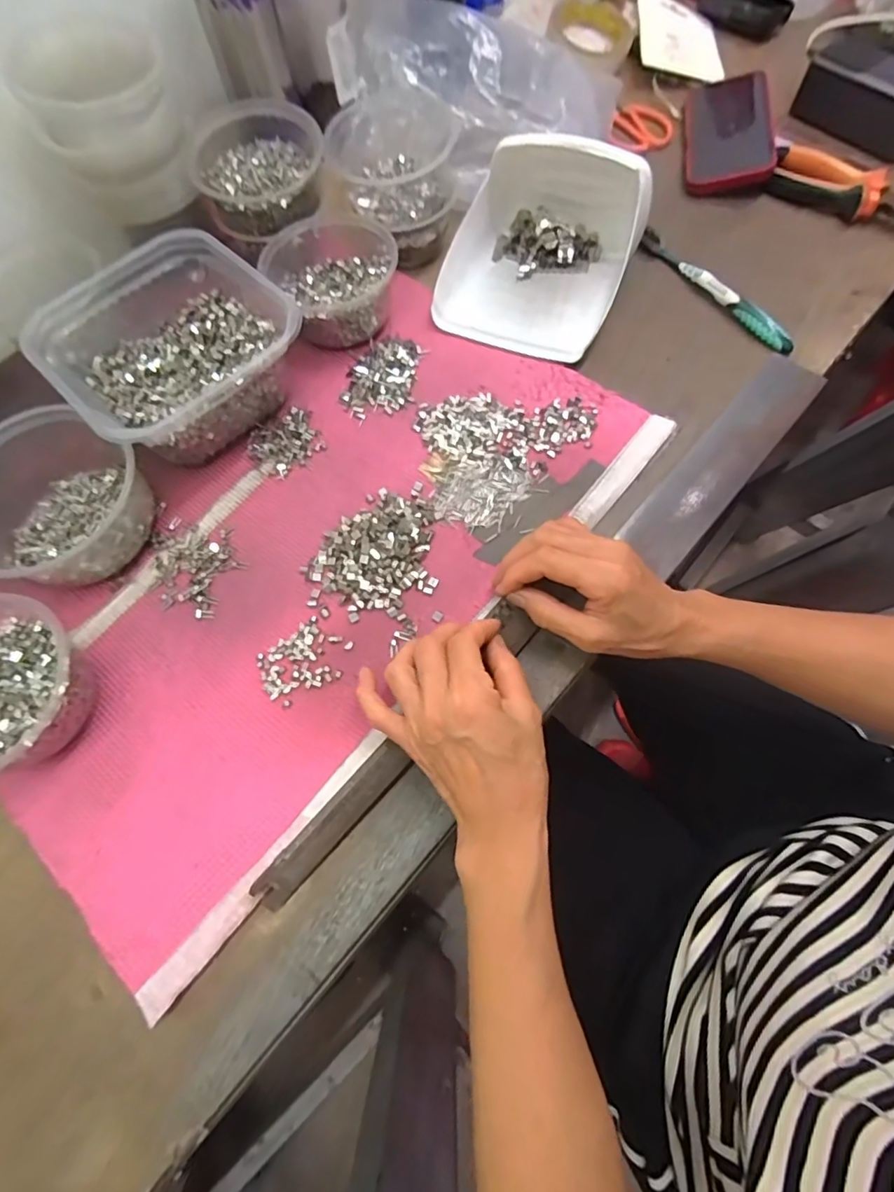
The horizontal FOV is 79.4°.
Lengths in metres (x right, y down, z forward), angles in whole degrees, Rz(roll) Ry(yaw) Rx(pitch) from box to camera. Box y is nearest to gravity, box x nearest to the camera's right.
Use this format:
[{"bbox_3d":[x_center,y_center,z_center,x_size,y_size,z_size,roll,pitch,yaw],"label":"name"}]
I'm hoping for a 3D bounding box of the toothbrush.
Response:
[{"bbox_3d":[0.238,-0.277,0.485,0.017,0.020,0.180,-31,69,-8],"label":"toothbrush"}]

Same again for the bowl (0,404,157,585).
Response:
[{"bbox_3d":[-0.295,-0.069,0.396,0.129,0.071,0.118,-2,67,4],"label":"bowl"}]

